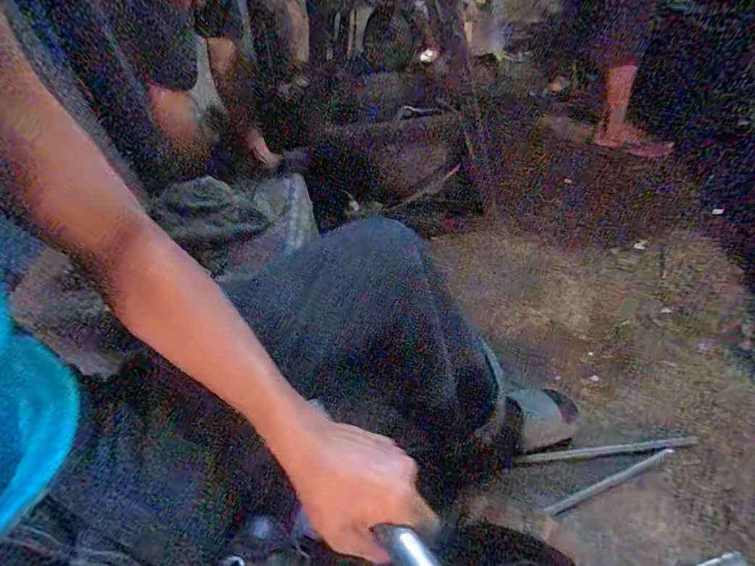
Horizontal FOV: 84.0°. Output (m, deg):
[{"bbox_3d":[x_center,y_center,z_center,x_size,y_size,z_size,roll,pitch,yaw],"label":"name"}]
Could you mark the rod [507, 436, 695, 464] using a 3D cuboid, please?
[{"bbox_3d":[0.407,0.299,0.749,0.318,0.009,0.016,-7,44,2],"label":"rod"}]

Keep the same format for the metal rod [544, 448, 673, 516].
[{"bbox_3d":[0.400,0.337,0.714,0.251,0.012,0.013,-21,42,-9],"label":"metal rod"}]

